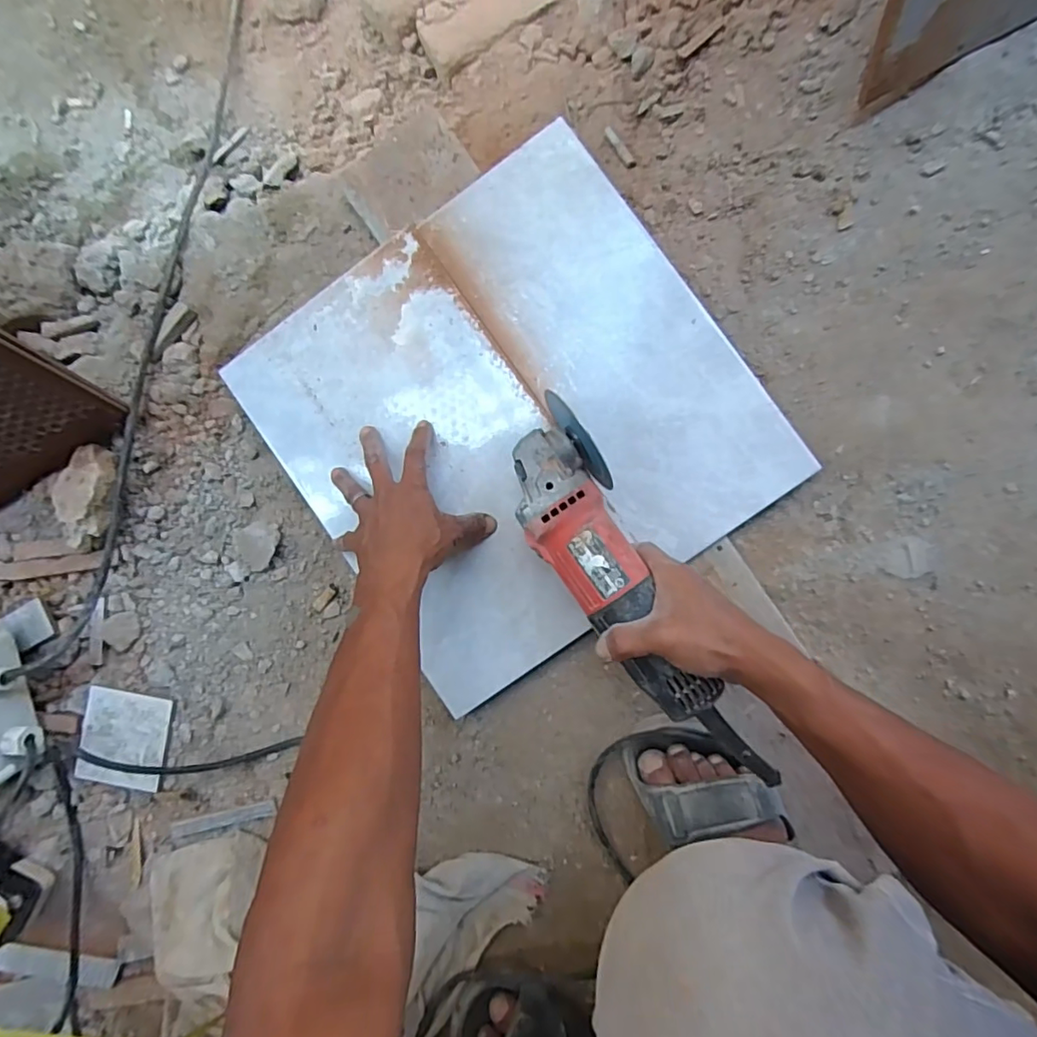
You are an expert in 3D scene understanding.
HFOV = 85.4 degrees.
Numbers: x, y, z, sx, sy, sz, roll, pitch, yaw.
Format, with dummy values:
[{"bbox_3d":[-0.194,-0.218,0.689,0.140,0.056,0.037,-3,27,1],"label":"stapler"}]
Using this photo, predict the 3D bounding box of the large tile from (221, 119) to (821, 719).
[{"bbox_3d":[-0.006,-0.093,0.515,0.390,0.011,0.392,-36,87,2],"label":"large tile"}]

